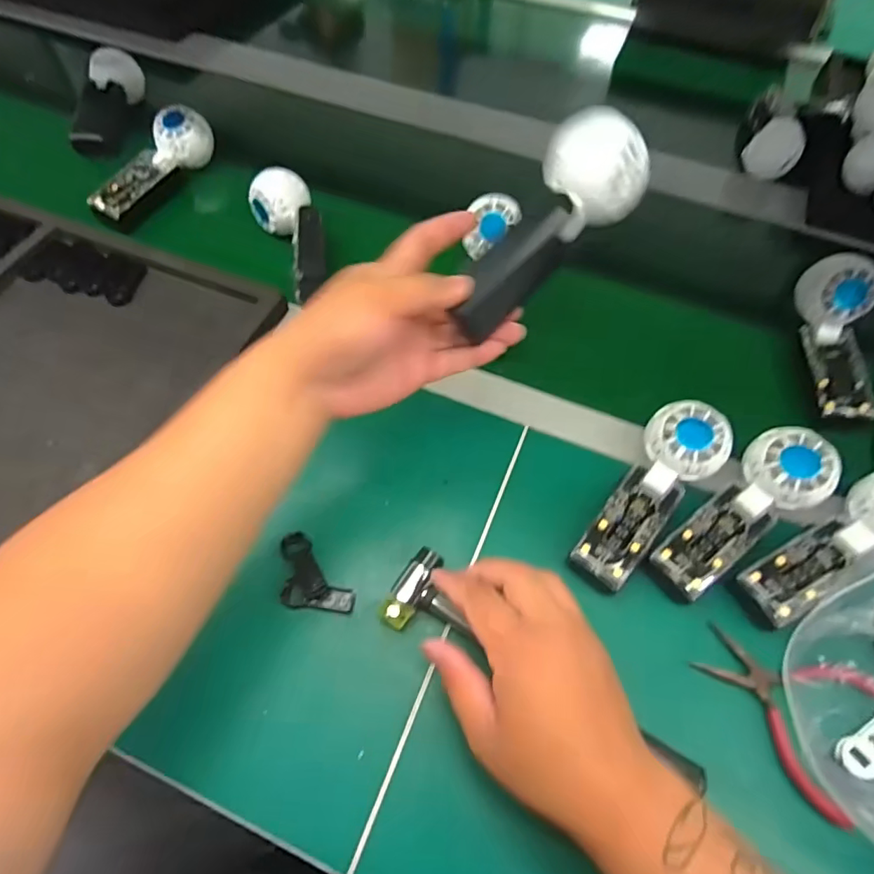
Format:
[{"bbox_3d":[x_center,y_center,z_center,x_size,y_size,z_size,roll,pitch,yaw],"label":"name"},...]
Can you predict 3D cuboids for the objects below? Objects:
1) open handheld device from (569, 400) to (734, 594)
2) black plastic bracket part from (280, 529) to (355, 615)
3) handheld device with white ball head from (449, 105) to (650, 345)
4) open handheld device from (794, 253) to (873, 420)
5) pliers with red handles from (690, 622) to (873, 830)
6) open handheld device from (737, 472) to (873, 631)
[{"bbox_3d":[0.165,0.046,0.412,0.061,0.060,0.162,37,67,16],"label":"open handheld device"},{"bbox_3d":[-0.099,0.110,0.398,0.041,0.008,0.075,-39,68,-20],"label":"black plastic bracket part"},{"bbox_3d":[0.072,-0.136,0.355,0.054,0.049,0.159,43,100,20],"label":"handheld device with white ball head"},{"bbox_3d":[0.376,-0.091,0.487,0.051,0.047,0.152,0,83,-1],"label":"open handheld device"},{"bbox_3d":[0.243,0.179,0.361,0.111,0.013,0.100,38,67,18],"label":"pliers with red handles"},{"bbox_3d":[0.301,0.083,0.387,0.161,0.030,0.058,-31,65,-3],"label":"open handheld device"}]

